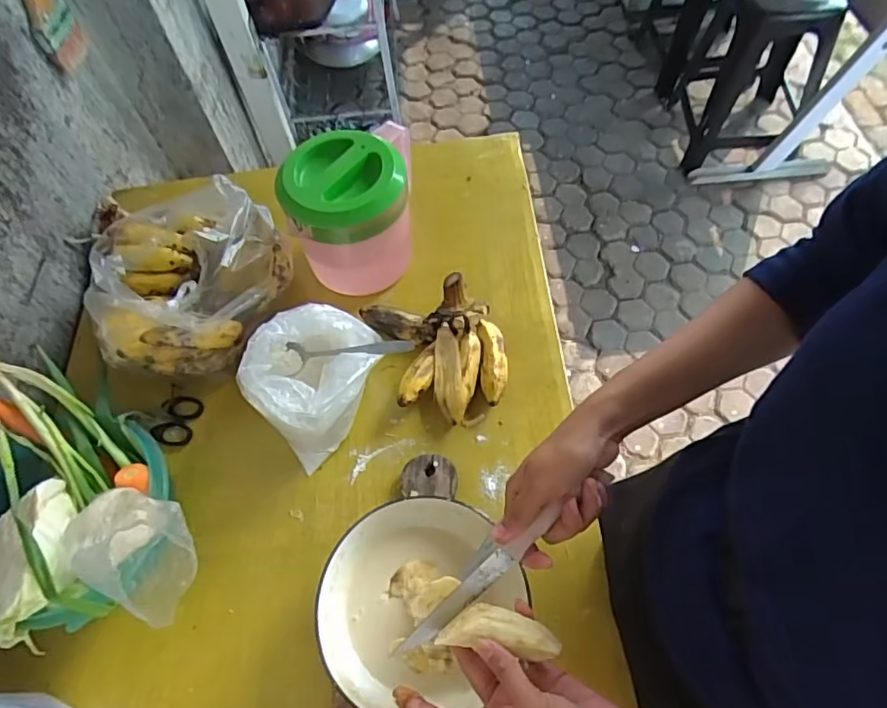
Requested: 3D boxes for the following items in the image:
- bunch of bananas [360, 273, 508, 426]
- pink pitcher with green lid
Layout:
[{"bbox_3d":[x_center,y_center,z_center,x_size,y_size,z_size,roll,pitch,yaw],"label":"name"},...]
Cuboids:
[{"bbox_3d":[-0.003,-0.010,0.624,0.126,0.053,0.170,-21,62,-7],"label":"bunch of bananas"},{"bbox_3d":[-0.102,-0.166,0.662,0.124,0.147,0.142,-5,61,2],"label":"pink pitcher with green lid"}]

